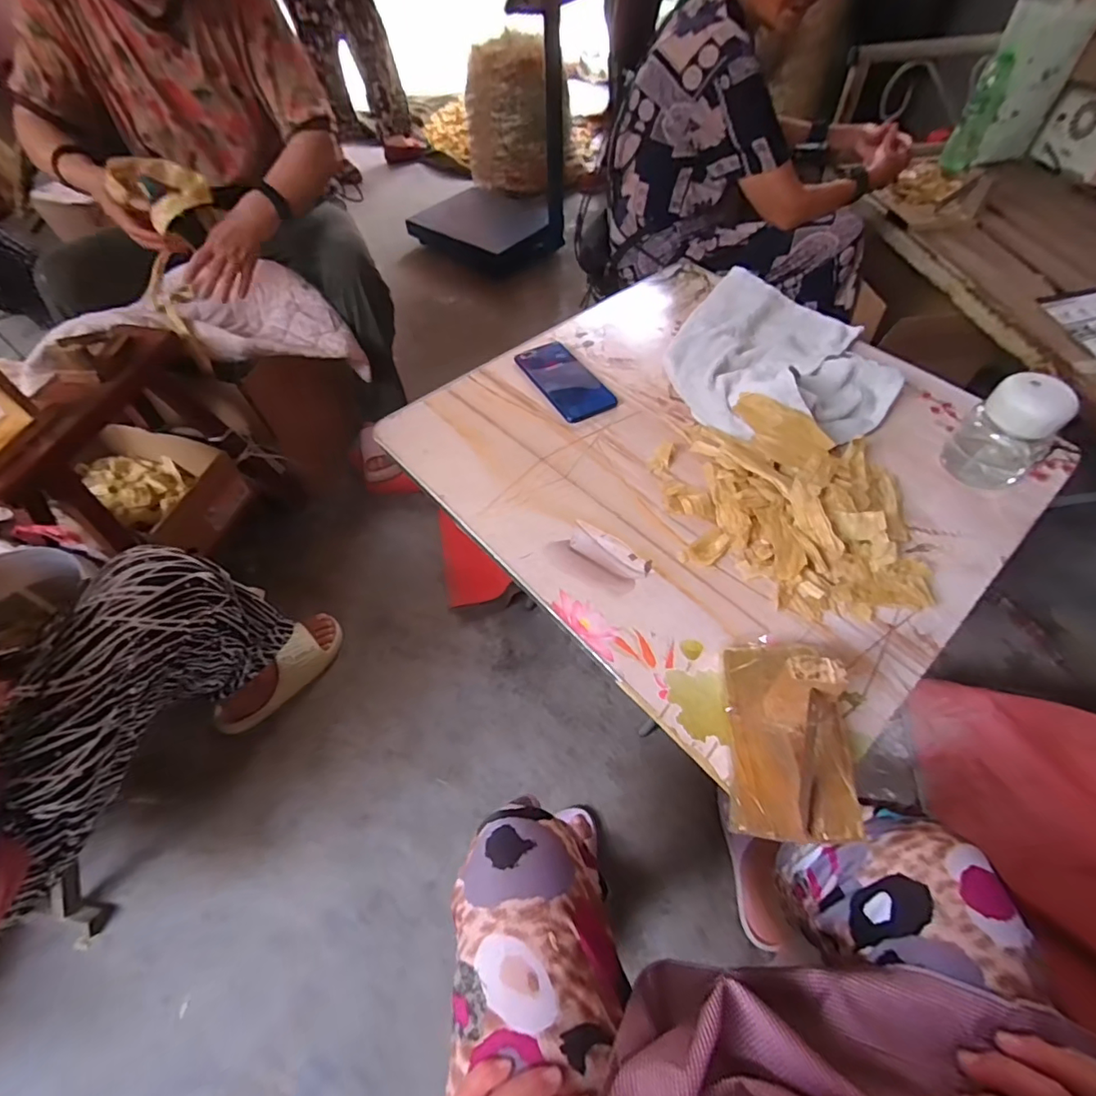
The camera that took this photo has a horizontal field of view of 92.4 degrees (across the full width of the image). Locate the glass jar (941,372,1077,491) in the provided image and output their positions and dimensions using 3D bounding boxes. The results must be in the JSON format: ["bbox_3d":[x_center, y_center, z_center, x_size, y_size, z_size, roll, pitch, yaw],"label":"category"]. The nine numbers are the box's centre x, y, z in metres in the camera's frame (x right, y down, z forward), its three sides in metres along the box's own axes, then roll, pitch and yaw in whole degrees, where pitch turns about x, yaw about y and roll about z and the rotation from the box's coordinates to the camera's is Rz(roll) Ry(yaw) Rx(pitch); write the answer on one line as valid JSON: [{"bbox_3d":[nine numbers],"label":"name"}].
[{"bbox_3d":[0.481,-0.124,0.549,0.080,0.121,0.080,-1,56,1],"label":"glass jar"}]

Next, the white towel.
[{"bbox_3d":[0.302,-0.263,0.675,0.271,0.065,0.339,14,57,12],"label":"white towel"}]

